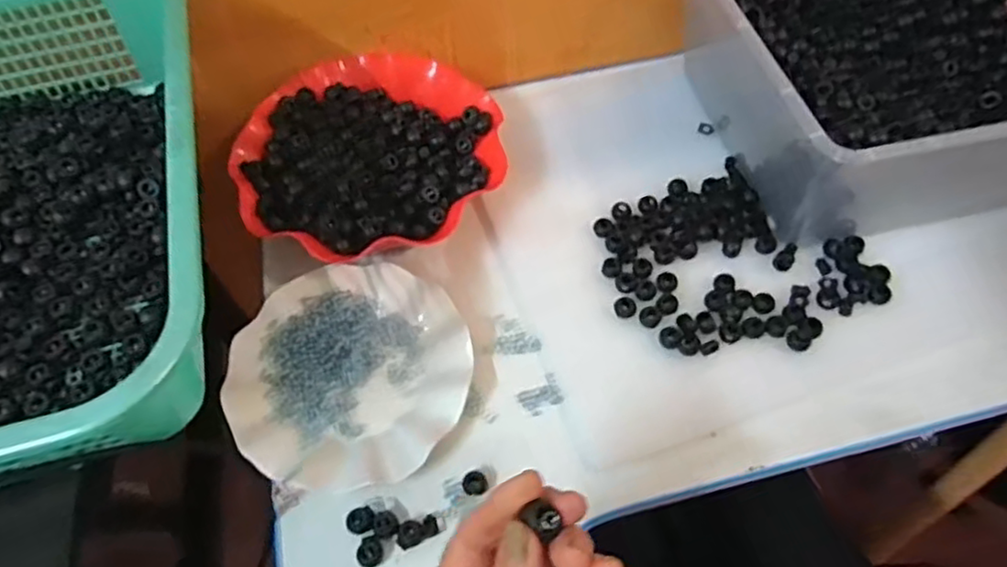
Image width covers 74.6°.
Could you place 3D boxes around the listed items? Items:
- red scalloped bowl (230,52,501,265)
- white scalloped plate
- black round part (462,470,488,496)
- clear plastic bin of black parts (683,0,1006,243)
[{"bbox_3d":[-0.118,-0.109,0.586,0.211,0.057,0.217,-1,58,1],"label":"red scalloped bowl"},{"bbox_3d":[-0.116,0.065,0.507,0.177,0.025,0.177,-1,58,1],"label":"white scalloped plate"},{"bbox_3d":[-0.020,0.141,0.467,0.017,0.009,0.015,-18,59,-10],"label":"black round part"},{"bbox_3d":[0.326,-0.198,0.572,0.312,0.135,0.295,-15,58,-8],"label":"clear plastic bin of black parts"}]

